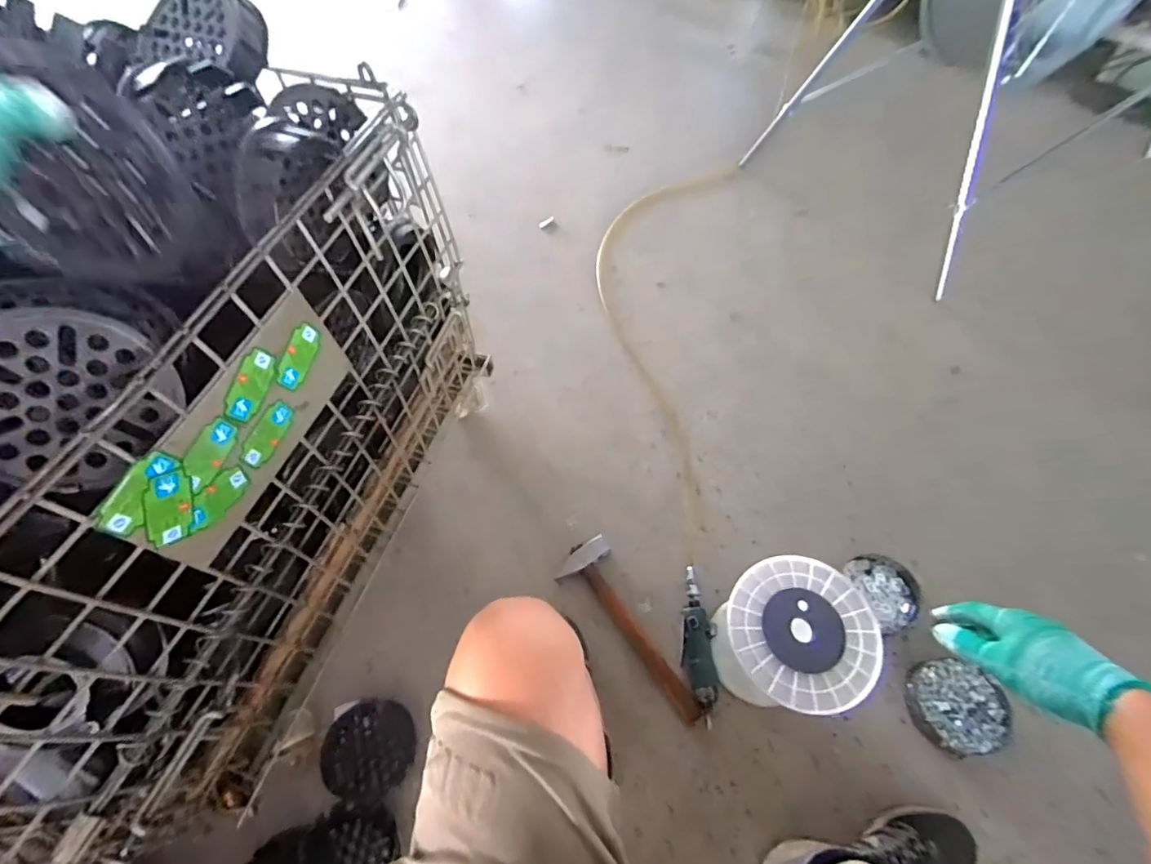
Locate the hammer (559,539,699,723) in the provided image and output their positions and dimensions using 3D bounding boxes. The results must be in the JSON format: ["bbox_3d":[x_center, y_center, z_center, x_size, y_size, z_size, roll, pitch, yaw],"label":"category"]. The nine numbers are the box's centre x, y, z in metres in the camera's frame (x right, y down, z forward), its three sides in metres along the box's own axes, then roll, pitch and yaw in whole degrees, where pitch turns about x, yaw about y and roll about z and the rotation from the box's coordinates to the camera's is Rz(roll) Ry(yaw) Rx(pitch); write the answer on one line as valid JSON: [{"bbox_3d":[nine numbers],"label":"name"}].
[{"bbox_3d":[0.094,0.340,0.881,0.108,0.033,0.336,-32,64,-14],"label":"hammer"}]

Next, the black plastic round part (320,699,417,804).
[{"bbox_3d":[-0.320,0.492,0.788,0.132,0.021,0.132,14,40,-12],"label":"black plastic round part"}]

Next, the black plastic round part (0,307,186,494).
[{"bbox_3d":[-0.383,-0.024,0.377,0.019,0.124,0.131,17,62,50],"label":"black plastic round part"}]

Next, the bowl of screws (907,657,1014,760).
[{"bbox_3d":[0.596,0.430,0.796,0.130,0.053,0.131,-12,61,-3],"label":"bowl of screws"}]

